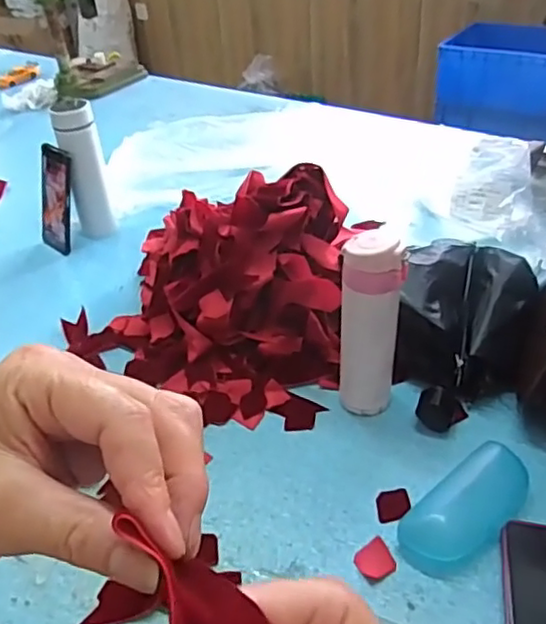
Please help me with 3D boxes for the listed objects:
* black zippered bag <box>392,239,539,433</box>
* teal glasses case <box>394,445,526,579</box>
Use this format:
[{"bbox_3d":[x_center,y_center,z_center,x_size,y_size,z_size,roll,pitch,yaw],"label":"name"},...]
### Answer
[{"bbox_3d":[0.224,0.020,0.747,0.145,0.118,0.220,7,38,13],"label":"black zippered bag"},{"bbox_3d":[0.187,0.186,0.605,0.151,0.035,0.065,-29,44,-30],"label":"teal glasses case"}]

